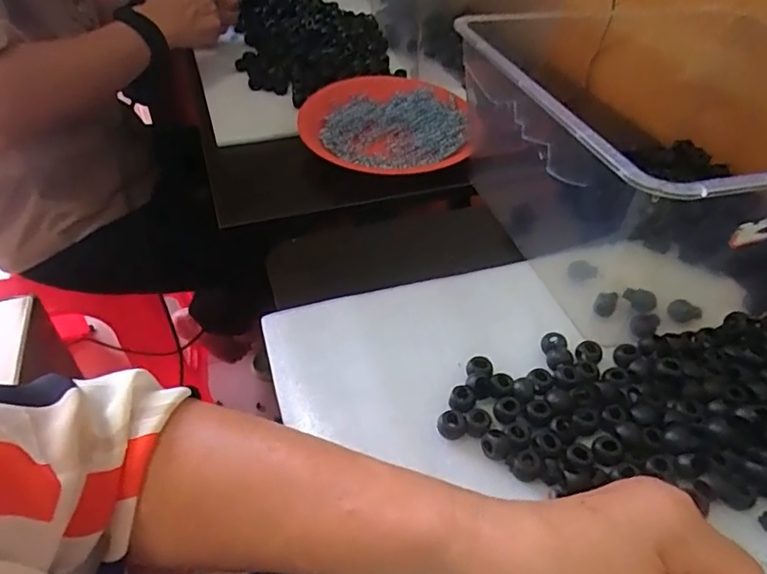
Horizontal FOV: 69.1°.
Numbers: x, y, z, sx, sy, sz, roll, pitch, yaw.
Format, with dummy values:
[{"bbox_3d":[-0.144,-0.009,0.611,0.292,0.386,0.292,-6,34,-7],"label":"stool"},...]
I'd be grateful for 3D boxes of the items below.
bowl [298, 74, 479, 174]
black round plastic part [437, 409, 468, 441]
[{"bbox_3d":[0.004,-0.180,0.604,0.181,0.028,0.180,0,44,0],"label":"bowl"},{"bbox_3d":[0.042,0.084,0.341,0.016,0.011,0.016,0,44,0],"label":"black round plastic part"}]

